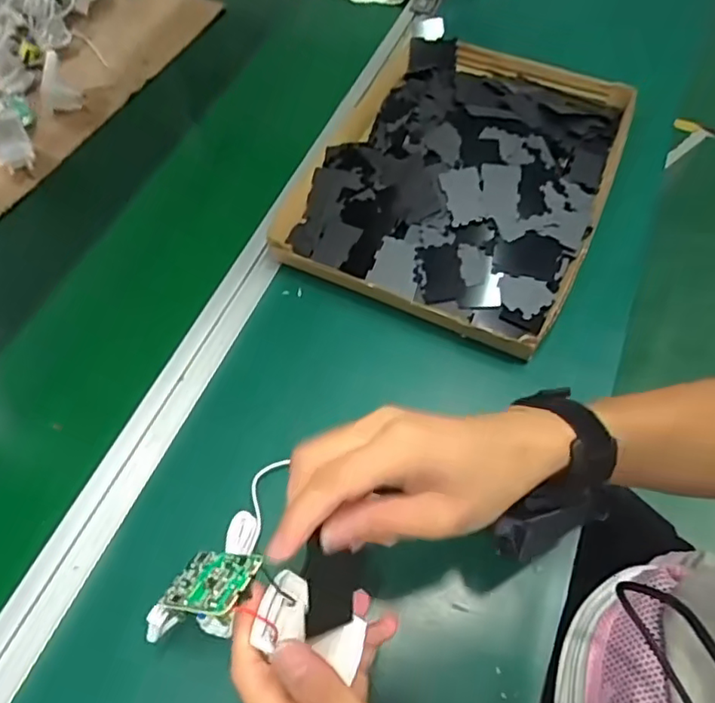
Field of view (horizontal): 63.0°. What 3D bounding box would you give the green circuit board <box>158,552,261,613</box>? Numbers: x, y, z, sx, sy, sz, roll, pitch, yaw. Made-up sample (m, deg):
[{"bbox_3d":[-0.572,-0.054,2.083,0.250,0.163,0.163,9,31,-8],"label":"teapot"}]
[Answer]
[{"bbox_3d":[-0.074,0.116,0.296,0.051,0.004,0.035,-11,26,36],"label":"green circuit board"}]

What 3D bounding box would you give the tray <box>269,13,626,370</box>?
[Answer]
[{"bbox_3d":[0.096,-0.184,0.555,0.273,0.052,0.345,22,62,14],"label":"tray"}]

